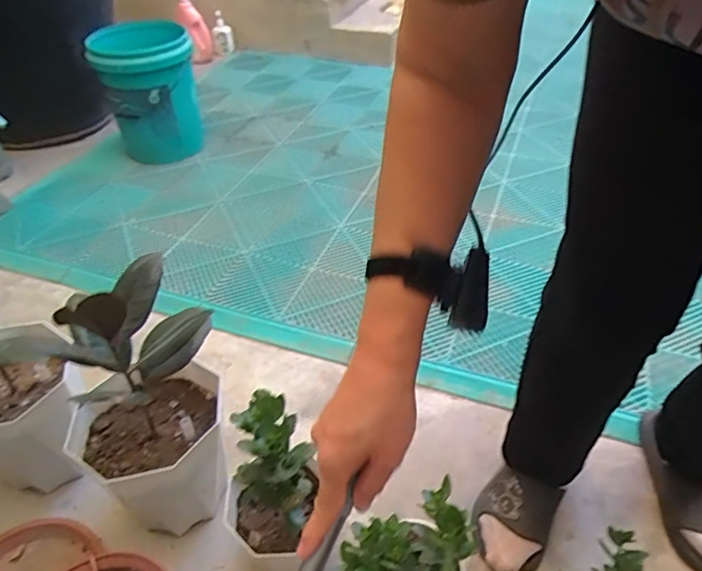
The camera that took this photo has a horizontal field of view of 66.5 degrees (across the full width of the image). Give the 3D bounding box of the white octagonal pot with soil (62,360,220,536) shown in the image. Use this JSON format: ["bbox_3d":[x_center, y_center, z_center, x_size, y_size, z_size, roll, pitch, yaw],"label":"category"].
[{"bbox_3d":[-0.301,0.273,0.863,0.213,0.228,0.202,-16,44,-16],"label":"white octagonal pot with soil"}]

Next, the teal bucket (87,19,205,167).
[{"bbox_3d":[-0.639,-0.617,1.736,0.293,0.385,0.314,-13,43,-13],"label":"teal bucket"}]

